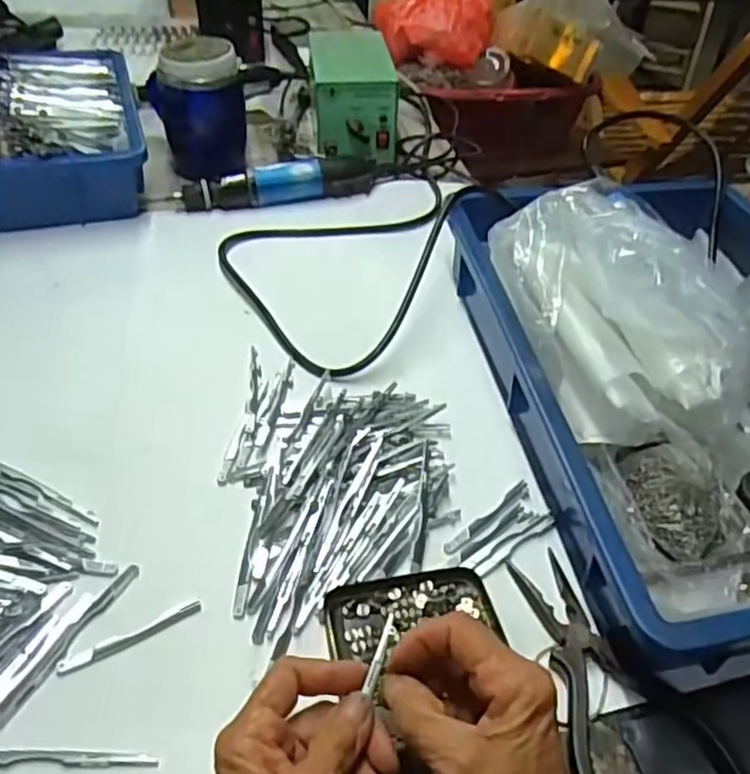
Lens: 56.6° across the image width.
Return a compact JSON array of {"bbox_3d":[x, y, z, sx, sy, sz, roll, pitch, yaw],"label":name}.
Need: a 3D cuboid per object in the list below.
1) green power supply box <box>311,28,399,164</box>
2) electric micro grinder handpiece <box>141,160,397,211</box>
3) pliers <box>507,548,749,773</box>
[{"bbox_3d":[-0.029,-0.343,0.811,0.095,0.100,0.160,-3,44,-6],"label":"green power supply box"},{"bbox_3d":[-0.105,-0.214,0.724,0.257,0.033,0.035,-10,45,-13],"label":"electric micro grinder handpiece"},{"bbox_3d":[0.123,0.155,0.380,0.079,0.014,0.145,-11,45,-14],"label":"pliers"}]

